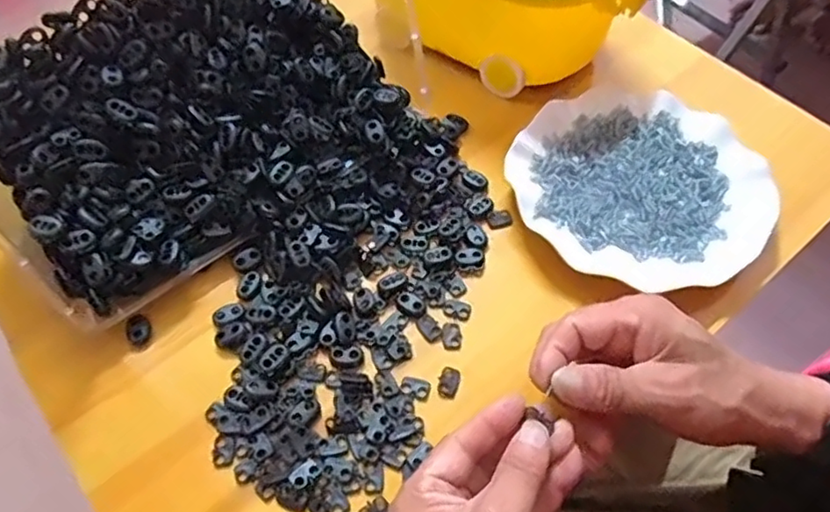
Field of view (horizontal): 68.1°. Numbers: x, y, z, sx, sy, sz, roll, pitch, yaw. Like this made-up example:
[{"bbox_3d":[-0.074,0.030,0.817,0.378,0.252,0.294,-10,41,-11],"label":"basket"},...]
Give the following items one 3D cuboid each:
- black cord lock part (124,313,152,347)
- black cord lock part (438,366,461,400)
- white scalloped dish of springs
[{"bbox_3d":[-0.181,0.049,0.402,0.016,0.004,0.021,-30,62,-19],"label":"black cord lock part"},{"bbox_3d":[0.021,0.079,0.386,0.012,0.004,0.020,13,58,8],"label":"black cord lock part"},{"bbox_3d":[0.165,-0.055,0.453,0.177,0.017,0.168,0,57,-1],"label":"white scalloped dish of springs"}]

